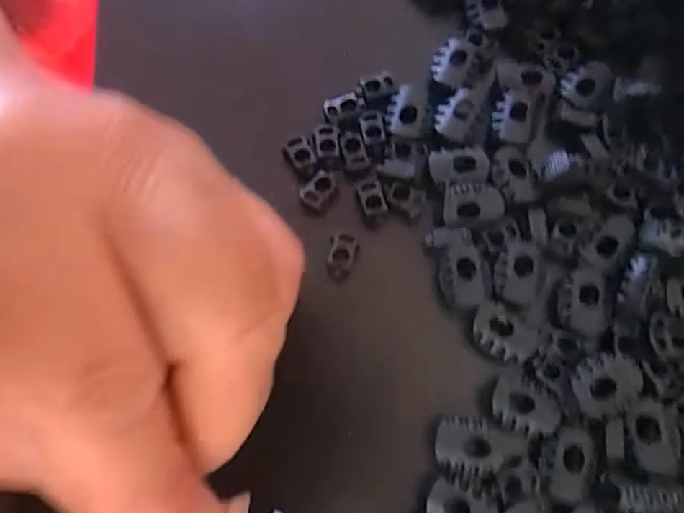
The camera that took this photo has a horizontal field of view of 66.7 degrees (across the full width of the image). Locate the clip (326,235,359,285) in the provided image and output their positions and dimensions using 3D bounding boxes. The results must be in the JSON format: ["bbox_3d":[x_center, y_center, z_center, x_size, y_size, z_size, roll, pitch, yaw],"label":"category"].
[{"bbox_3d":[0.000,0.001,0.182,0.010,0.006,0.017,7,75,4],"label":"clip"}]

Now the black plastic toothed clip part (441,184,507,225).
[{"bbox_3d":[0.046,-0.018,0.180,0.021,0.004,0.013,0,75,2],"label":"black plastic toothed clip part"}]

